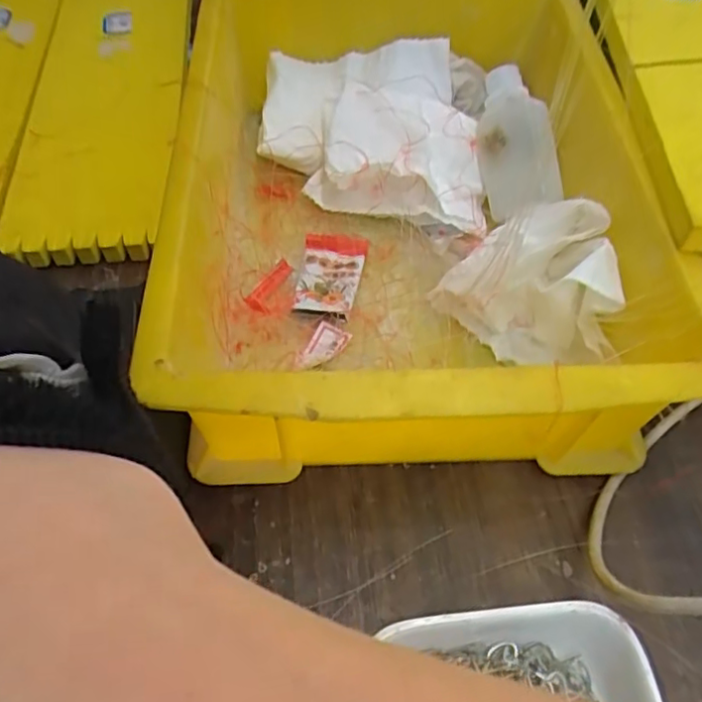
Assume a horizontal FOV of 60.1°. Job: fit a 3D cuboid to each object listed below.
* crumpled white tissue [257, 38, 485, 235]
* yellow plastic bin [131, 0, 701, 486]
[{"bbox_3d":[0.009,-0.110,0.306,0.105,0.036,0.102,-2,57,-2],"label":"crumpled white tissue"},{"bbox_3d":[0.021,-0.071,0.264,0.181,0.070,0.235,0,57,-1],"label":"yellow plastic bin"}]

